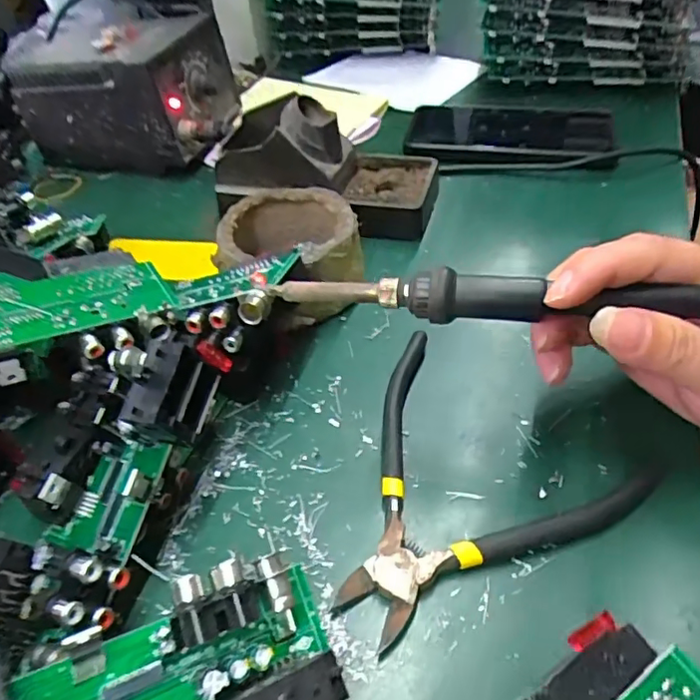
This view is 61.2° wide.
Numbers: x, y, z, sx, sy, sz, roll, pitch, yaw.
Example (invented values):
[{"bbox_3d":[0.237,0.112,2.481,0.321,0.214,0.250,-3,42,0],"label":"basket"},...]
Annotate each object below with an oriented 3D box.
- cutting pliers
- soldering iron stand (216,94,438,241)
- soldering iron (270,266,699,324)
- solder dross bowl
[{"bbox_3d":[0.044,0.063,0.254,0.124,0.021,0.129,30,55,29],"label":"cutting pliers"},{"bbox_3d":[-0.020,-0.131,0.416,0.158,0.070,0.082,8,47,13],"label":"soldering iron stand"},{"bbox_3d":[0.069,-0.021,0.235,0.205,0.015,0.014,3,46,13],"label":"soldering iron"},{"bbox_3d":[-0.035,-0.057,0.360,0.082,0.047,0.088,-3,46,3],"label":"solder dross bowl"}]

